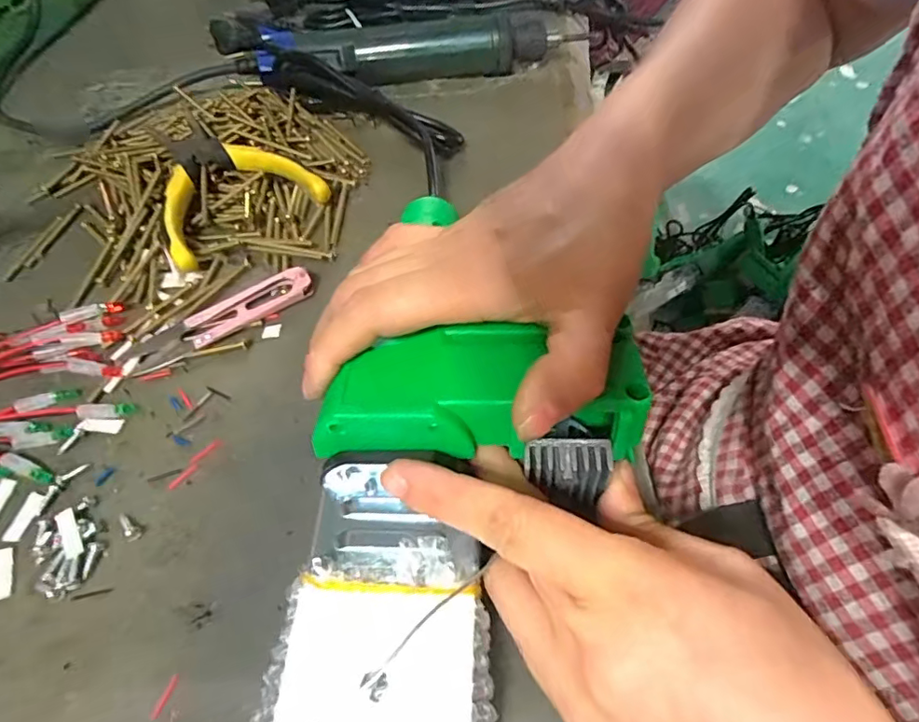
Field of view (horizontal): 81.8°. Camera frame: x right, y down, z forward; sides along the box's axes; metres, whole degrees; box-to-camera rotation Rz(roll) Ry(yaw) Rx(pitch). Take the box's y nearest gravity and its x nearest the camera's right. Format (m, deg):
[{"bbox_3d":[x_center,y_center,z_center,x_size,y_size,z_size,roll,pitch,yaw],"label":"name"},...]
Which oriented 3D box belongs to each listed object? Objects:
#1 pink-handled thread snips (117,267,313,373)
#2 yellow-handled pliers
[{"bbox_3d":[-0.127,-0.023,0.283,0.100,0.010,0.023,-26,57,-13],"label":"pink-handled thread snips"},{"bbox_3d":[-0.156,-0.116,0.339,0.093,0.026,0.122,-36,60,-18],"label":"yellow-handled pliers"}]

